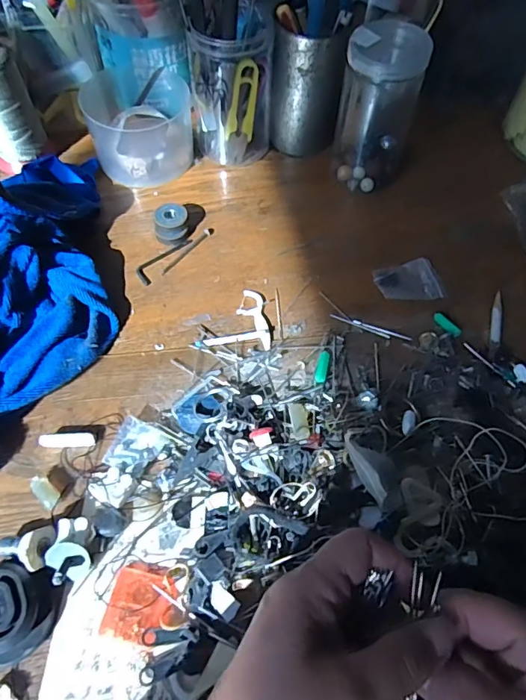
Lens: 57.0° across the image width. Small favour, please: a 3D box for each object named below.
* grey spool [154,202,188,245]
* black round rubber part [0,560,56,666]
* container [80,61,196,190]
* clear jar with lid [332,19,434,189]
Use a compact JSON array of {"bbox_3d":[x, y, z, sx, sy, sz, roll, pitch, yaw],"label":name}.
[{"bbox_3d":[-0.080,-0.110,0.424,0.027,0.019,0.034,-6,58,-4],"label":"grey spool"},{"bbox_3d":[-0.137,0.142,0.261,0.044,0.018,0.044,0,57,0],"label":"black round rubber part"},{"bbox_3d":[-0.116,-0.220,0.466,0.094,0.065,0.113,-2,57,-2],"label":"container"},{"bbox_3d":[0.100,-0.207,0.424,0.061,0.124,0.058,0,57,0],"label":"clear jar with lid"}]

